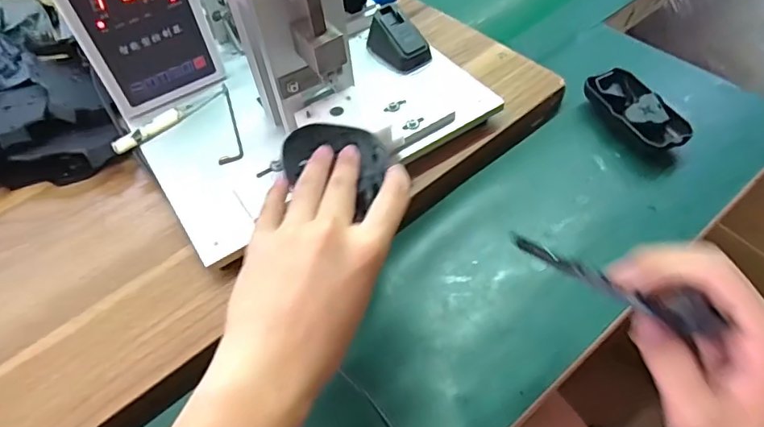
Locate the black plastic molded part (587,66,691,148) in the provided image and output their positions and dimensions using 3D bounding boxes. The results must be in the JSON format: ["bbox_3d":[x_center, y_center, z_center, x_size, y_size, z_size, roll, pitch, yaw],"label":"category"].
[{"bbox_3d":[0.252,-0.098,0.516,0.052,0.030,0.106,-18,54,-9],"label":"black plastic molded part"}]

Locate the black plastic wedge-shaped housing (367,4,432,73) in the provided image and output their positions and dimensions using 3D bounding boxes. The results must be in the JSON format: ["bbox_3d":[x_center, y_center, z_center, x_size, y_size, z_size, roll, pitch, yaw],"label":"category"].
[{"bbox_3d":[0.015,-0.176,0.527,0.040,0.034,0.065,-37,60,-21],"label":"black plastic wedge-shaped housing"}]

